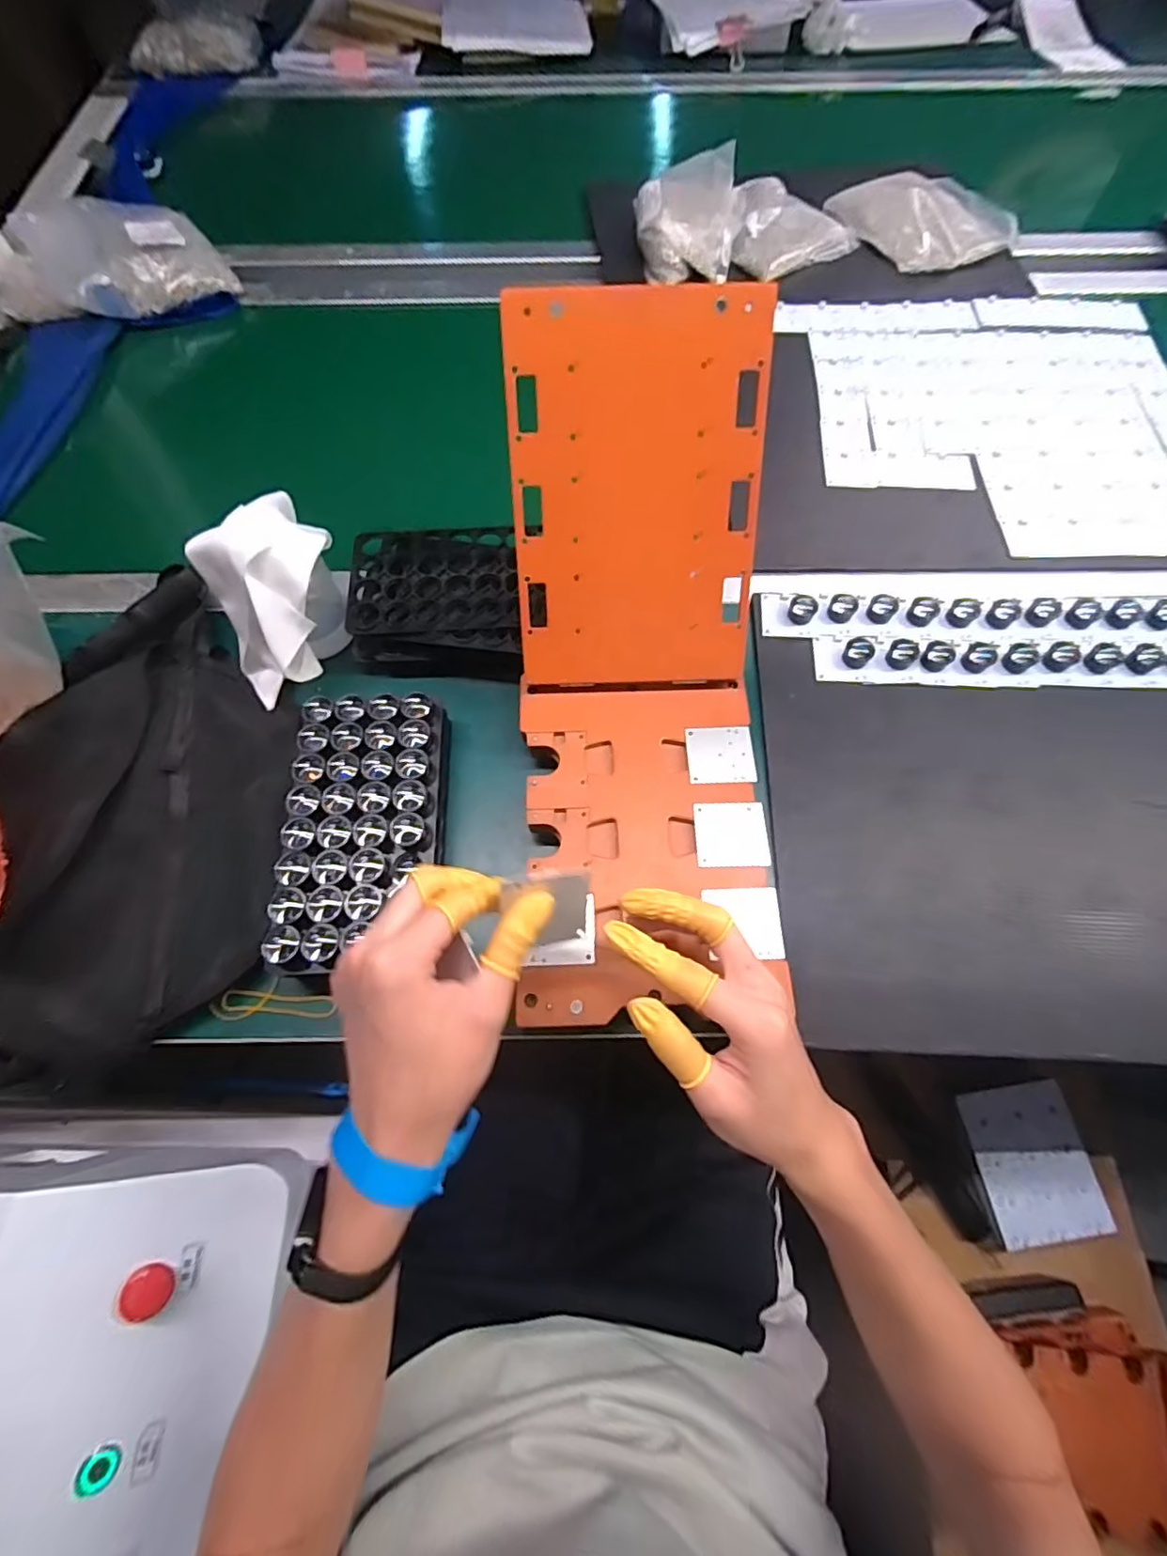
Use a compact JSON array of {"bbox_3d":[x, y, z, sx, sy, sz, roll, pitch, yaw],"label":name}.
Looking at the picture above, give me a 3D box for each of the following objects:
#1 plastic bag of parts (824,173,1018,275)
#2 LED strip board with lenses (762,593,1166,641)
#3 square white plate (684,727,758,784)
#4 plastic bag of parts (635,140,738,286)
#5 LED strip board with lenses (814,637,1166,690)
[{"bbox_3d":[0.406,-0.672,0.706,0.168,0.029,0.162,-21,68,-8],"label":"plastic bag of parts"},{"bbox_3d":[0.384,-0.136,0.491,0.460,0.016,0.041,2,67,2],"label":"LED strip board with lenses"},{"bbox_3d":[0.099,-0.017,0.425,0.048,0.004,0.043,-2,67,0],"label":"square white plate"},{"bbox_3d":[0.119,-0.653,0.689,0.114,0.053,0.161,2,67,1],"label":"plastic bag of parts"},{"bbox_3d":[0.406,-0.094,0.477,0.424,0.018,0.045,2,67,1],"label":"LED strip board with lenses"}]

